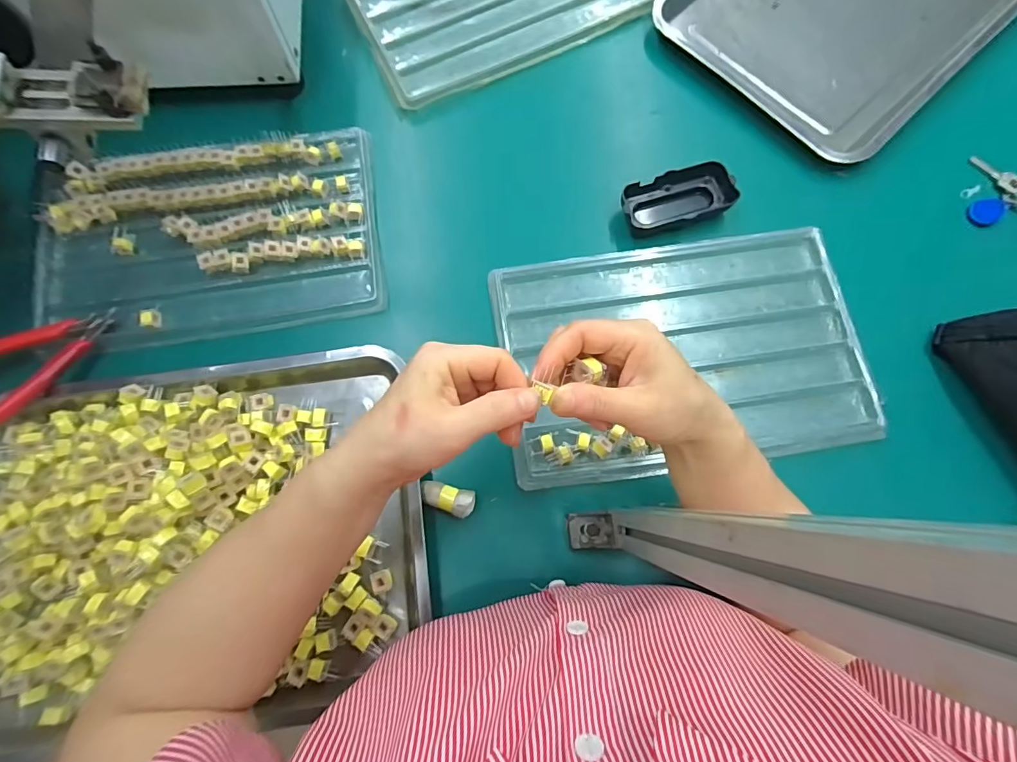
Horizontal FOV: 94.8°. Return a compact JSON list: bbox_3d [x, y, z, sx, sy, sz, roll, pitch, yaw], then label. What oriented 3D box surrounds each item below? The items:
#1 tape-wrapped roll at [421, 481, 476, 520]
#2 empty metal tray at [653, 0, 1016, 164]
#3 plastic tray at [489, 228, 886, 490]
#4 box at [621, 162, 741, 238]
[{"bbox_3d":[-0.052,0.100,0.396,0.044,0.020,0.022,12,77,4],"label":"tape-wrapped roll"},{"bbox_3d":[0.389,-0.438,0.529,0.374,0.040,0.296,-39,79,-8],"label":"empty metal tray"},{"bbox_3d":[0.158,-0.031,0.437,0.322,0.026,0.215,-9,77,-1],"label":"plastic tray"},{"bbox_3d":[0.169,-0.182,0.471,0.110,0.029,0.051,-17,77,-3],"label":"box"}]

